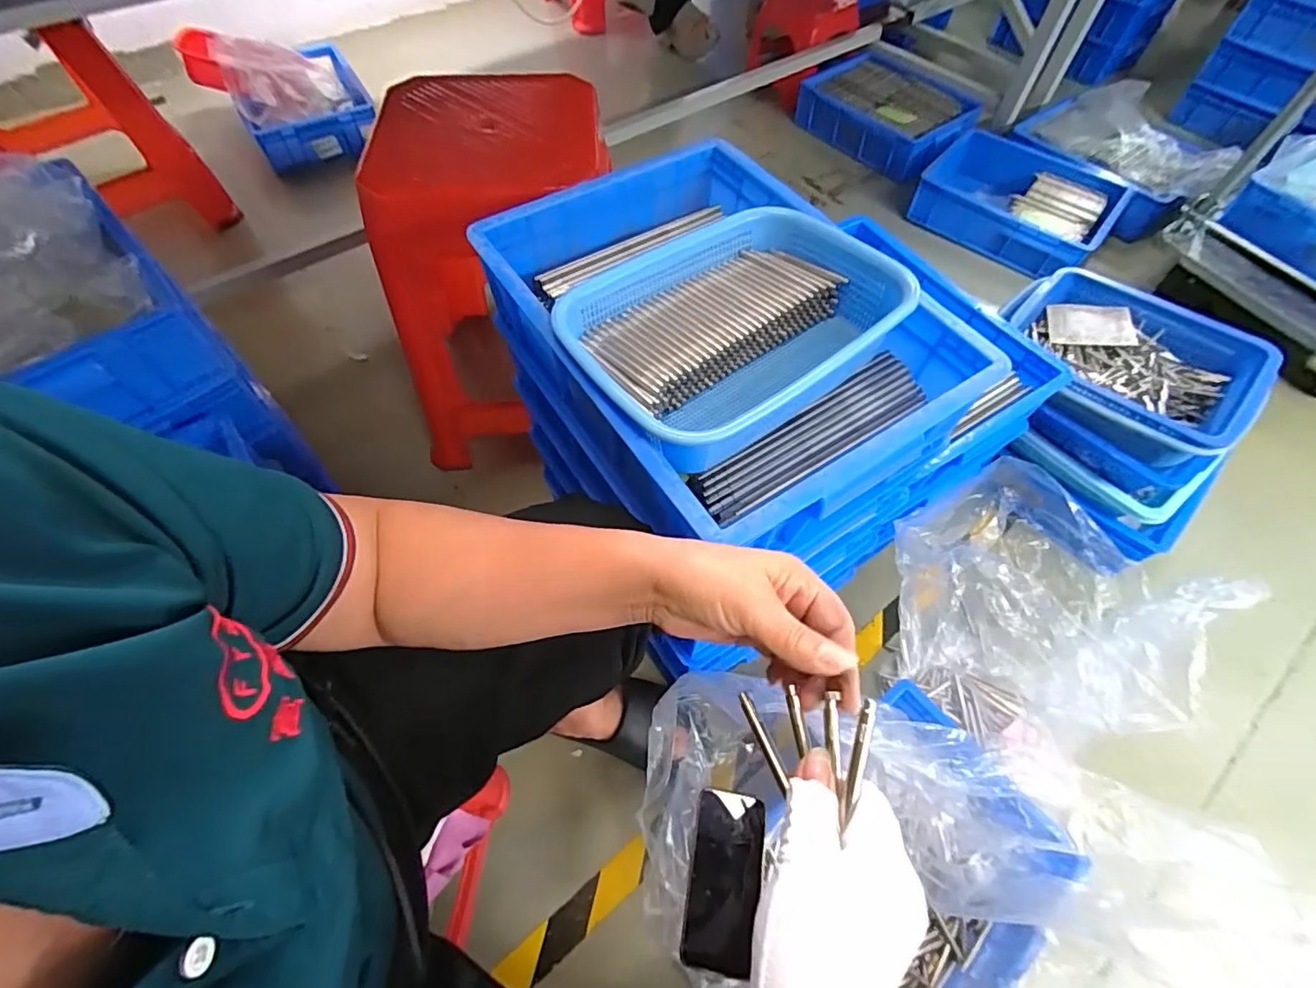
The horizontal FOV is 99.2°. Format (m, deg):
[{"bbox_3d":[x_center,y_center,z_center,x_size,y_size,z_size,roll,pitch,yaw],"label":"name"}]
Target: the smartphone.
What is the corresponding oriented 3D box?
[{"bbox_3d":[0.070,0.408,0.595,0.070,0.014,0.158,-1,55,24],"label":"smartphone"}]

